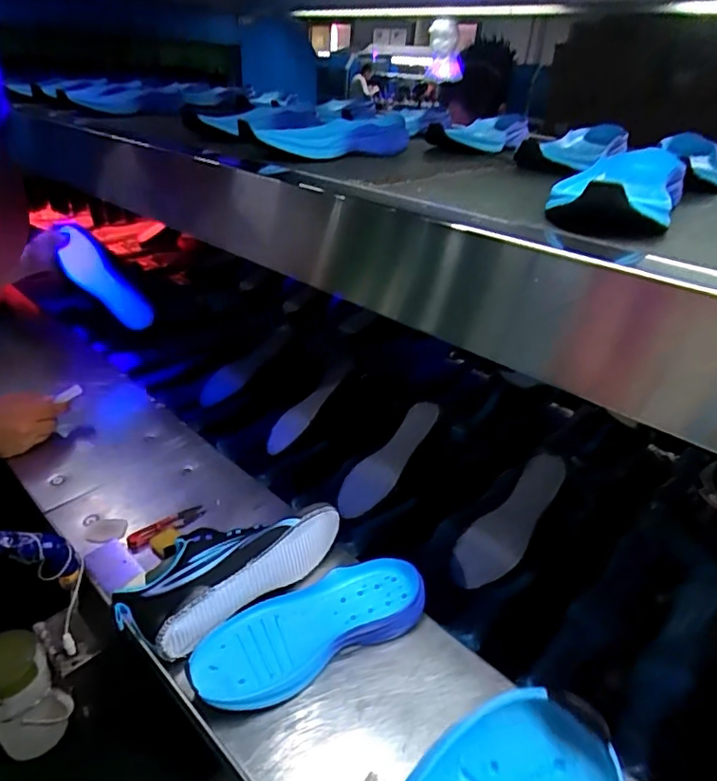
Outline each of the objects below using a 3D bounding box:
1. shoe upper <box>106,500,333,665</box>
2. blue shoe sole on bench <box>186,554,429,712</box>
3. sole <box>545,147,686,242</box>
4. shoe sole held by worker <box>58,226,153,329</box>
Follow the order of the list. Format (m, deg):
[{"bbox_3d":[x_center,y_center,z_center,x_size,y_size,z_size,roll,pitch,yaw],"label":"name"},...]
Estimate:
[{"bbox_3d":[-0.137,0.193,0.600,0.239,0.097,0.097,-22,42,-37],"label":"shoe upper"},{"bbox_3d":[-0.046,0.245,0.556,0.248,0.035,0.099,-12,37,-27],"label":"blue shoe sole on bench"},{"bbox_3d":[0.251,-0.185,0.498,0.082,0.041,0.265,23,36,23],"label":"sole"},{"bbox_3d":[-0.489,-0.205,1.027,0.214,0.099,0.020,48,31,-14],"label":"shoe sole held by worker"}]

